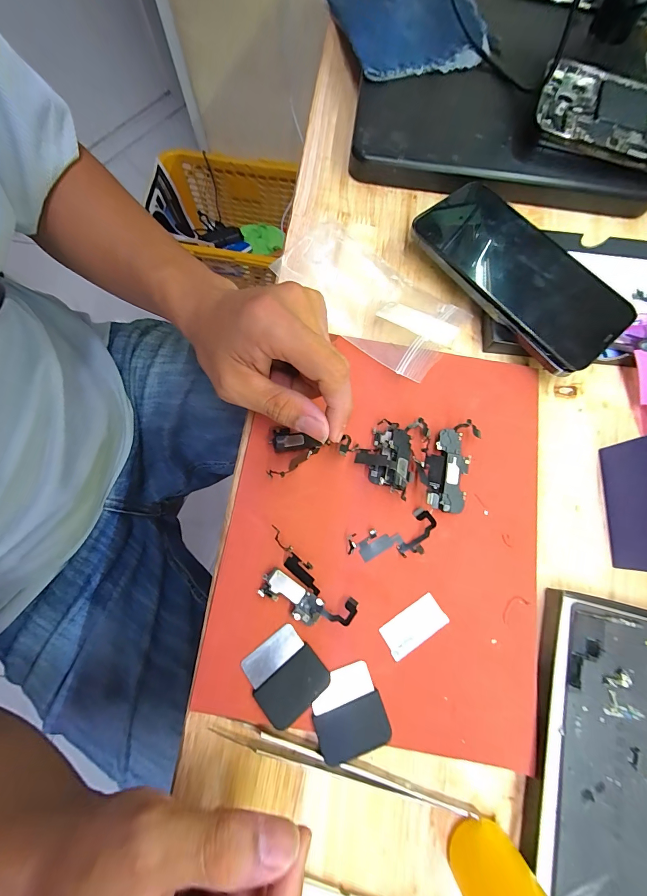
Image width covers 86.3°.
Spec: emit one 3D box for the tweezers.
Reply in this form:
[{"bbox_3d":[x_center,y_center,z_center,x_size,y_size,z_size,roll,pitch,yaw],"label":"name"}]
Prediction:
[{"bbox_3d":[0.009,0.177,0.187,0.145,0.004,0.013,14,75,3],"label":"tweezers"}]

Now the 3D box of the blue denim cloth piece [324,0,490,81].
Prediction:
[{"bbox_3d":[0.077,-0.411,0.322,0.122,0.021,0.170,-11,75,-4],"label":"blue denim cloth piece"}]

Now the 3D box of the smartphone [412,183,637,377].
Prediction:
[{"bbox_3d":[0.140,-0.128,0.249,0.074,0.011,0.158,-40,80,-10],"label":"smartphone"}]

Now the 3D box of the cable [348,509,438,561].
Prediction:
[{"bbox_3d":[0.044,0.058,0.217,0.055,0.006,0.024,-20,76,-6],"label":"cable"}]

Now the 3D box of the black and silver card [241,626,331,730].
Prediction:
[{"bbox_3d":[-0.022,0.130,0.198,0.040,0.004,0.041,-41,79,-10],"label":"black and silver card"}]

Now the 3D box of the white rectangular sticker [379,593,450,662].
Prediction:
[{"bbox_3d":[0.054,0.107,0.206,0.039,0.004,0.020,-31,78,-8],"label":"white rectangular sticker"}]

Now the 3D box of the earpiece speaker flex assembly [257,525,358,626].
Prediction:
[{"bbox_3d":[-0.012,0.084,0.208,0.065,0.008,0.034,36,78,8],"label":"earpiece speaker flex assembly"}]

